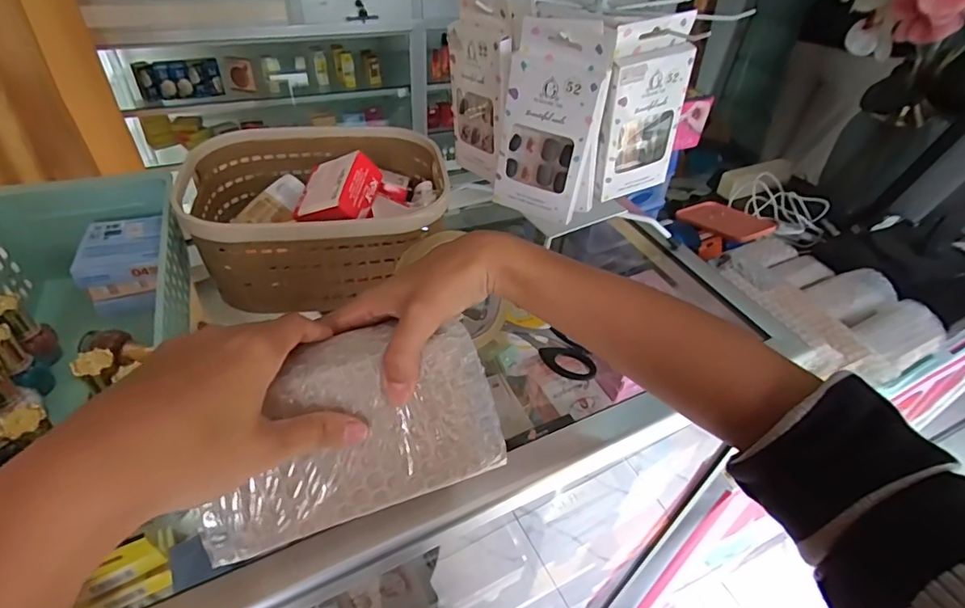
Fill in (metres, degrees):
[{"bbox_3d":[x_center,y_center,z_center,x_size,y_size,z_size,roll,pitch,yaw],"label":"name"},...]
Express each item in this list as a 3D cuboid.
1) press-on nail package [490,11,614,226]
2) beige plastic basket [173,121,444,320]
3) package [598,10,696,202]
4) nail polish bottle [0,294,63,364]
[{"bbox_3d":[0.051,-0.137,0.392,0.070,0.144,0.020,21,38,15],"label":"press-on nail package"},{"bbox_3d":[-0.145,-0.090,0.465,0.194,0.098,0.167,-12,45,-18],"label":"beige plastic basket"},{"bbox_3d":[0.132,-0.154,0.418,0.071,0.143,0.014,-18,45,-13],"label":"package"},{"bbox_3d":[-0.334,0.019,0.375,0.028,0.057,0.025,30,48,24],"label":"nail polish bottle"}]

